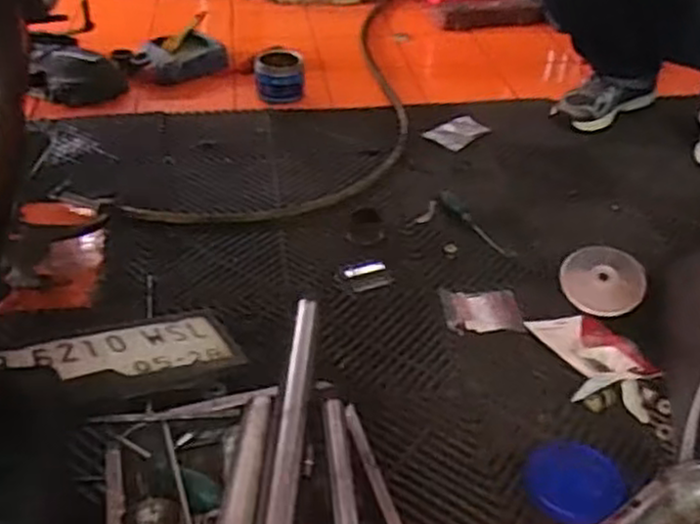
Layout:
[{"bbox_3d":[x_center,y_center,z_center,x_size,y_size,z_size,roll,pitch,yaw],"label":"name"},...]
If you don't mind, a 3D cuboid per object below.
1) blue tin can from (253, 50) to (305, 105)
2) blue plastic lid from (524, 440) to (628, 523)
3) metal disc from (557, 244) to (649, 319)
[{"bbox_3d":[-0.147,-0.385,1.568,0.099,0.092,0.089,-3,38,-5],"label":"blue tin can"},{"bbox_3d":[0.243,0.236,0.814,0.099,0.016,0.110,-12,39,-16],"label":"blue plastic lid"},{"bbox_3d":[0.351,0.021,1.043,0.114,0.022,0.112,-1,55,2],"label":"metal disc"}]

